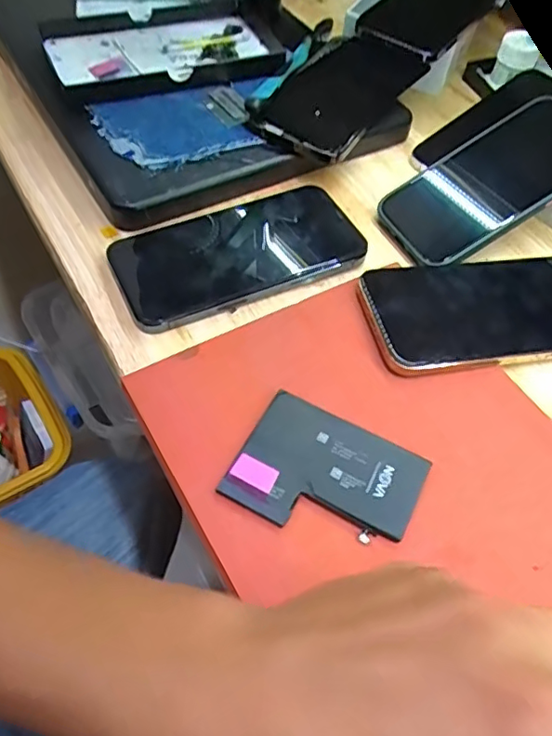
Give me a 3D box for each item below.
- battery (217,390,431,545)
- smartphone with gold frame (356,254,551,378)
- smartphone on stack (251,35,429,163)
[{"bbox_3d":[0.026,0.052,0.280,0.087,0.005,0.065,24,57,12],"label":"battery"},{"bbox_3d":[0.130,-0.035,0.347,0.154,0.009,0.080,-9,57,-13],"label":"smartphone with gold frame"},{"bbox_3d":[0.048,-0.212,0.437,0.078,0.017,0.142,36,64,8],"label":"smartphone on stack"}]

